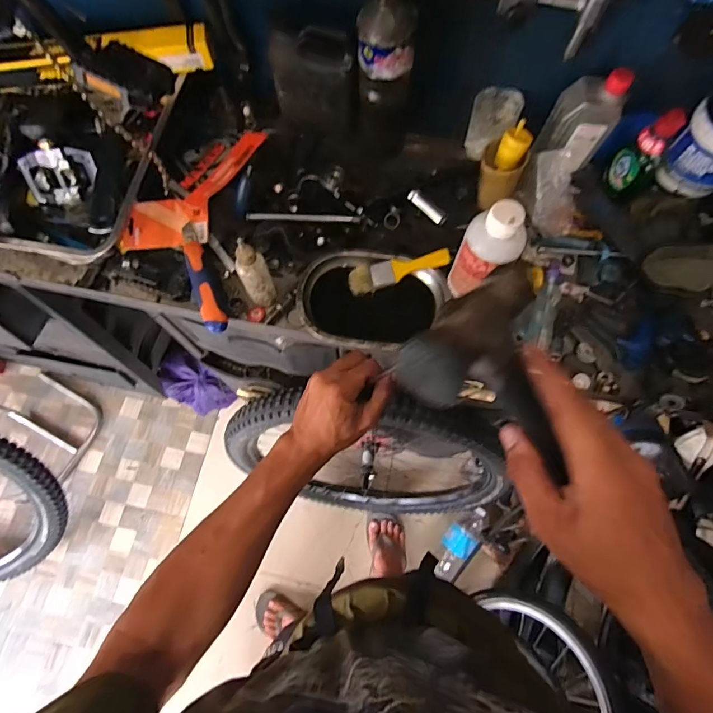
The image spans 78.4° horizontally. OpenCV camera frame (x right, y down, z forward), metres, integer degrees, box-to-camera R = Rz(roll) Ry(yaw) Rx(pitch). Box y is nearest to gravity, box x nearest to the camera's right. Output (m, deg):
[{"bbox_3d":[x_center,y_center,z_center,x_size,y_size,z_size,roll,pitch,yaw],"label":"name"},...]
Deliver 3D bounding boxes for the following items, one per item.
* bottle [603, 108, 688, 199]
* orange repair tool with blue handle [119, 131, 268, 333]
[{"bbox_3d":[0.423,-0.297,0.649,0.064,0.133,0.048,36,75,12],"label":"bottle"},{"bbox_3d":[-0.256,-0.223,0.675,0.177,0.041,0.357,7,72,3],"label":"orange repair tool with blue handle"}]

